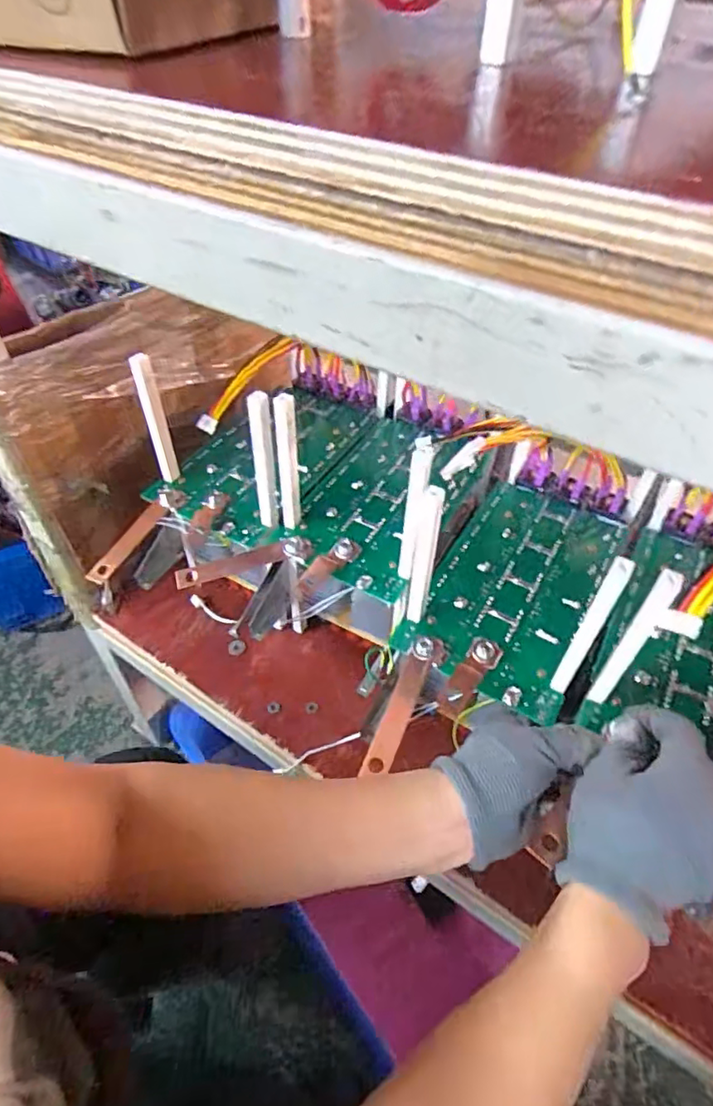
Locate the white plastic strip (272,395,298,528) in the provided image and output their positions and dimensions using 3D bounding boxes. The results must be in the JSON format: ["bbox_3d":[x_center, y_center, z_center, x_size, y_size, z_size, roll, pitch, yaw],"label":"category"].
[{"bbox_3d":[-0.056,-0.071,0.479,0.018,0.127,0.021,-4,48,-5],"label":"white plastic strip"}]

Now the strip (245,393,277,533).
[{"bbox_3d":[-0.077,-0.073,0.482,0.020,0.129,0.018,-8,48,-8],"label":"strip"}]

